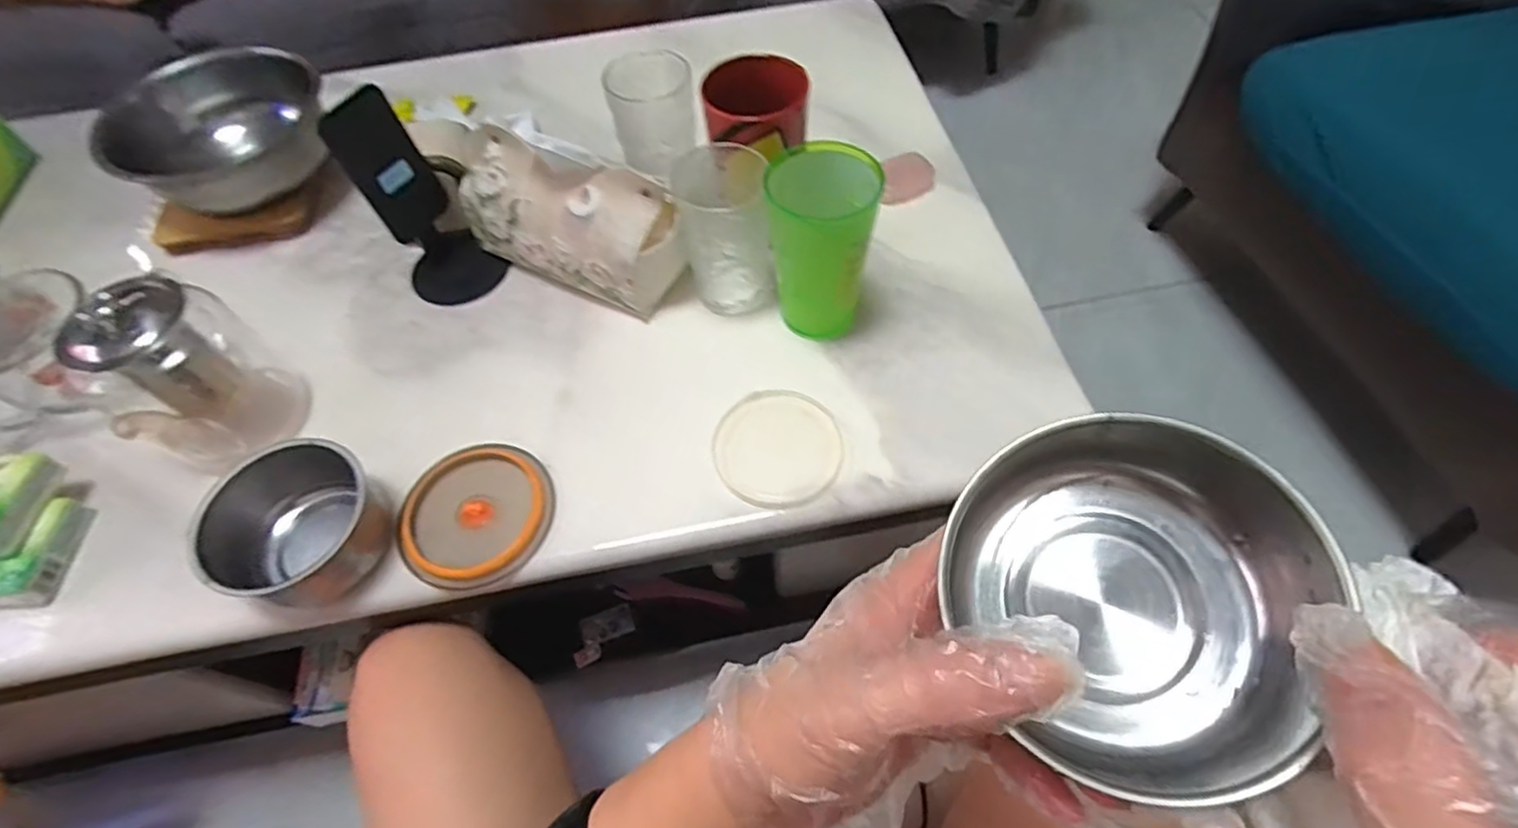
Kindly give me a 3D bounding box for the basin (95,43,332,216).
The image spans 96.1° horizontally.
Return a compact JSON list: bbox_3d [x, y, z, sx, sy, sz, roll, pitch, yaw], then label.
[{"bbox_3d":[-0.517,-0.270,0.666,0.181,0.082,0.181,-1,59,1],"label":"basin"}]

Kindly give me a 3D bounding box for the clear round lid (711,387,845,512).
[{"bbox_3d":[0.015,0.024,0.528,0.096,0.011,0.102,-1,59,1],"label":"clear round lid"}]

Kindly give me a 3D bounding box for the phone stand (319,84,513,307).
[{"bbox_3d":[-0.286,-0.171,0.590,0.080,0.184,0.087,-34,64,-17],"label":"phone stand"}]

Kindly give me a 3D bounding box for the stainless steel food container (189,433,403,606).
[{"bbox_3d":[-0.322,0.084,0.489,0.105,0.068,0.110,25,63,15],"label":"stainless steel food container"}]

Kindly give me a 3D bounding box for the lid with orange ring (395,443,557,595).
[{"bbox_3d":[-0.209,0.071,0.510,0.108,0.018,0.111,-1,59,1],"label":"lid with orange ring"}]

